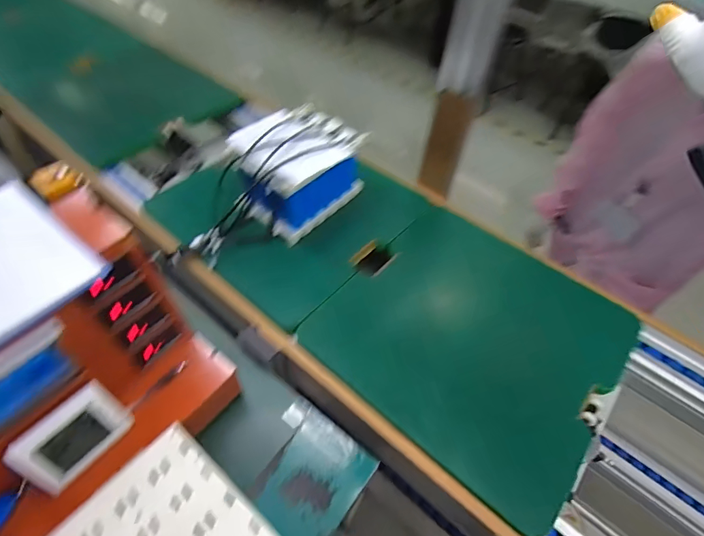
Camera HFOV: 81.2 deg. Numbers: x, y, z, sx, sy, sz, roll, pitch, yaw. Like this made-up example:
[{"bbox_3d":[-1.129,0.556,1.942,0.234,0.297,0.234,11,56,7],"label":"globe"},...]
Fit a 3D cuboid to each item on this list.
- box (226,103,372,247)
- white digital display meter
[{"bbox_3d":[-0.122,-0.213,0.910,0.199,0.164,0.238,36,58,21],"label":"box"},{"bbox_3d":[-0.361,0.218,0.534,0.023,0.095,0.126,13,40,37],"label":"white digital display meter"}]

